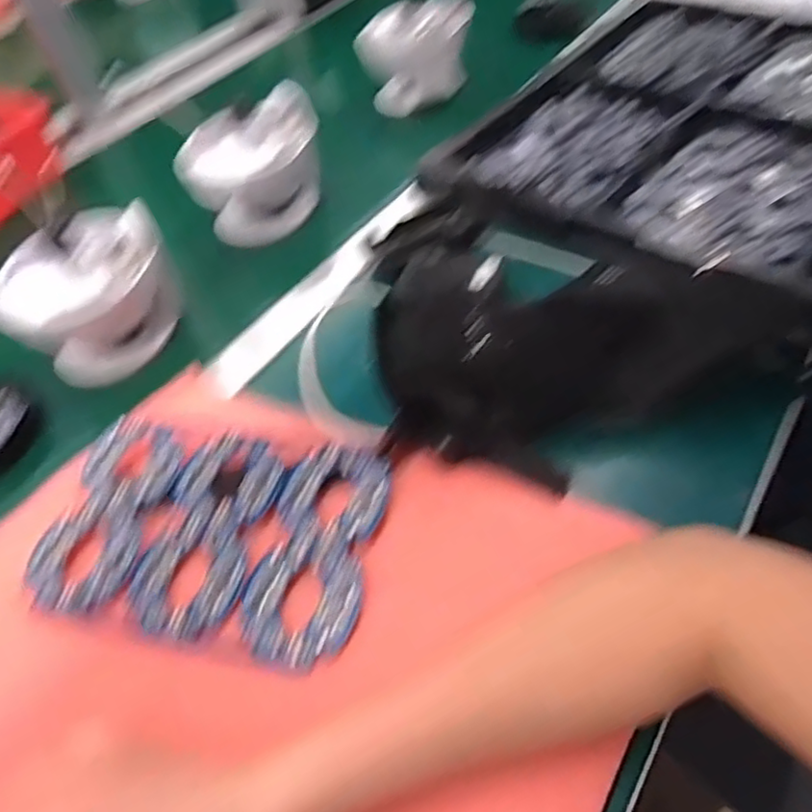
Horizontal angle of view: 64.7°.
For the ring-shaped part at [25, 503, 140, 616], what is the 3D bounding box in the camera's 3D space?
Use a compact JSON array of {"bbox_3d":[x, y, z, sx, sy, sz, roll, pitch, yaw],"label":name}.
[{"bbox_3d":[-0.196,0.091,0.387,0.068,0.006,0.063,-4,51,5],"label":"ring-shaped part"}]

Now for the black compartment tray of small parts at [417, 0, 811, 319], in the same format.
[{"bbox_3d":[0.372,-0.272,0.620,0.523,0.027,0.507,31,61,28],"label":"black compartment tray of small parts"}]

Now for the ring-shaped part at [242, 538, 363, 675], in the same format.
[{"bbox_3d":[-0.057,0.108,0.355,0.067,0.004,0.073,-4,51,5],"label":"ring-shaped part"}]

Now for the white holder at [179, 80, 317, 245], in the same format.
[{"bbox_3d":[-0.146,-0.226,0.622,0.127,0.101,0.090,-35,55,-19],"label":"white holder"}]

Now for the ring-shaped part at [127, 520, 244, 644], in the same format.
[{"bbox_3d":[-0.127,0.100,0.373,0.064,0.006,0.065,-4,51,5],"label":"ring-shaped part"}]

